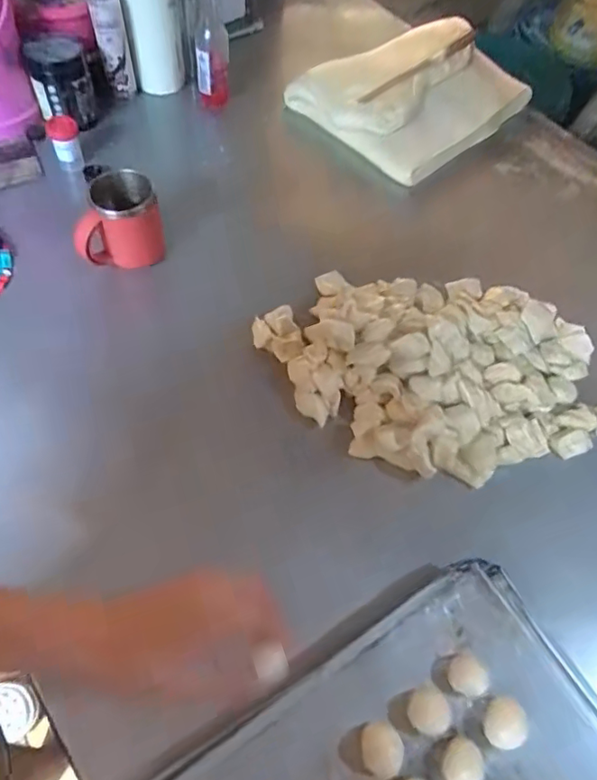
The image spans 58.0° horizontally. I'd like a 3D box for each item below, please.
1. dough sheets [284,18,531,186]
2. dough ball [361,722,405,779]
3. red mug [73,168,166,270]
[{"bbox_3d":[0.223,-0.547,0.998,0.420,0.094,0.295,-38,69,-24],"label":"dough sheets"},{"bbox_3d":[0.072,0.314,0.469,0.035,0.024,0.039,-11,60,-11],"label":"dough ball"},{"bbox_3d":[-0.239,-0.218,0.701,0.111,0.096,0.072,-20,63,-16],"label":"red mug"}]

